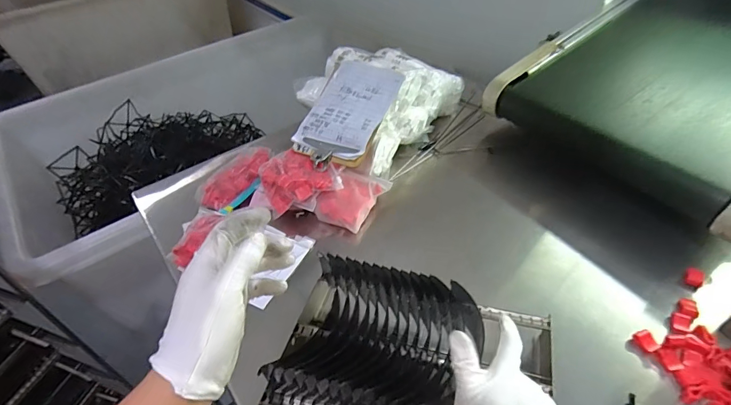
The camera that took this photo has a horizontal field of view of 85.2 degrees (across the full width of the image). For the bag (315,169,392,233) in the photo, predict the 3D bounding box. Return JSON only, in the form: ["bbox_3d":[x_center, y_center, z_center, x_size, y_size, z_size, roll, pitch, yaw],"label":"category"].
[{"bbox_3d":[-0.022,-0.013,0.718,0.089,0.037,0.131,20,49,23],"label":"bag"}]

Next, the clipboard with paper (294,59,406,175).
[{"bbox_3d":[-0.036,-0.168,0.741,0.147,0.021,0.231,19,72,23],"label":"clipboard with paper"}]

